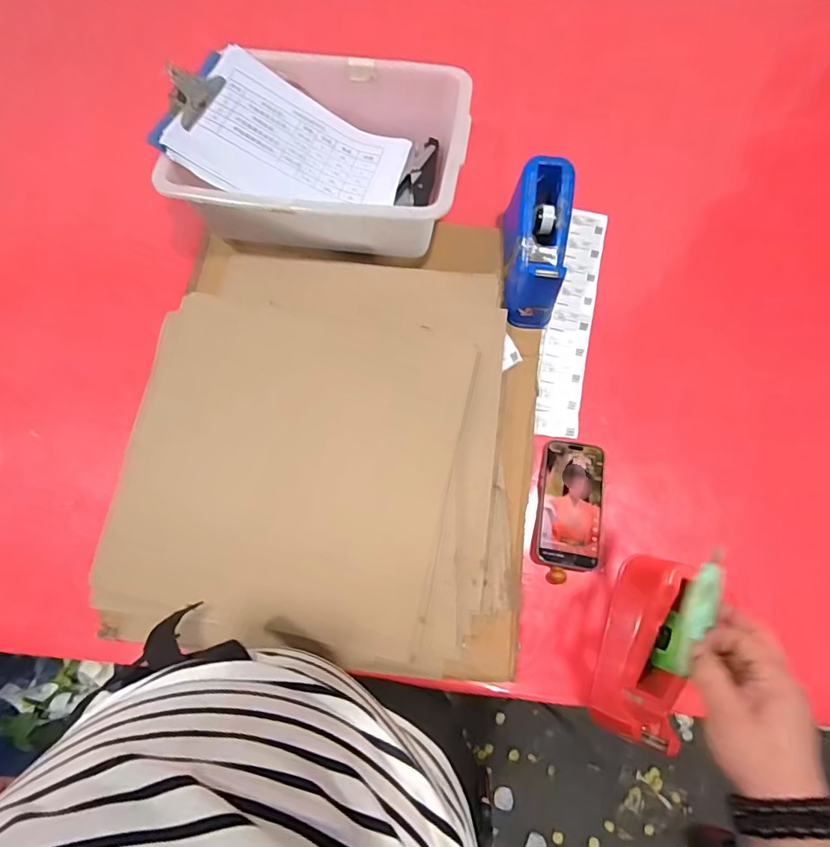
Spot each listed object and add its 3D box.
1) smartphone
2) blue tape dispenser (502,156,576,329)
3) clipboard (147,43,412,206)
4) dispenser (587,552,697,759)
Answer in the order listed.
[{"bbox_3d":[0.202,0.103,0.642,0.081,0.012,0.162,9,71,6],"label":"smartphone"},{"bbox_3d":[0.166,-0.246,0.679,0.075,0.120,0.219,6,88,3],"label":"blue tape dispenser"},{"bbox_3d":[-0.180,-0.404,0.717,0.317,0.030,0.223,23,68,-16],"label":"clipboard"},{"bbox_3d":[0.266,0.255,0.562,0.064,0.108,0.203,19,76,6],"label":"dispenser"}]

